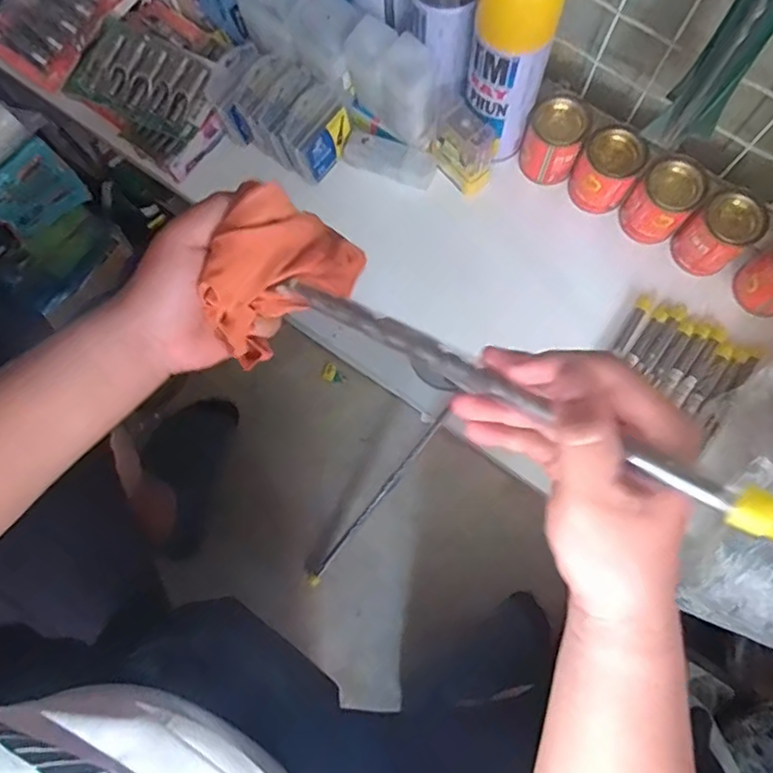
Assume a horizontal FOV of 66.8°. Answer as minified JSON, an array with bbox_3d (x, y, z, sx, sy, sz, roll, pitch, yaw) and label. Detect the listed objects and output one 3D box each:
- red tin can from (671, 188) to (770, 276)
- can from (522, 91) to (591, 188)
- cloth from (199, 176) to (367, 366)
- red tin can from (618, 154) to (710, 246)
[{"bbox_3d":[0.305,-0.139,0.542,0.050,0.068,0.051,0,75,1],"label":"red tin can"},{"bbox_3d":[0.160,-0.236,0.565,0.052,0.064,0.050,0,75,1],"label":"can"},{"bbox_3d":[-0.070,-0.067,0.384,0.073,0.077,0.097,29,77,8],"label":"cloth"},{"bbox_3d":[0.257,-0.171,0.550,0.049,0.072,0.052,0,75,1],"label":"red tin can"}]

